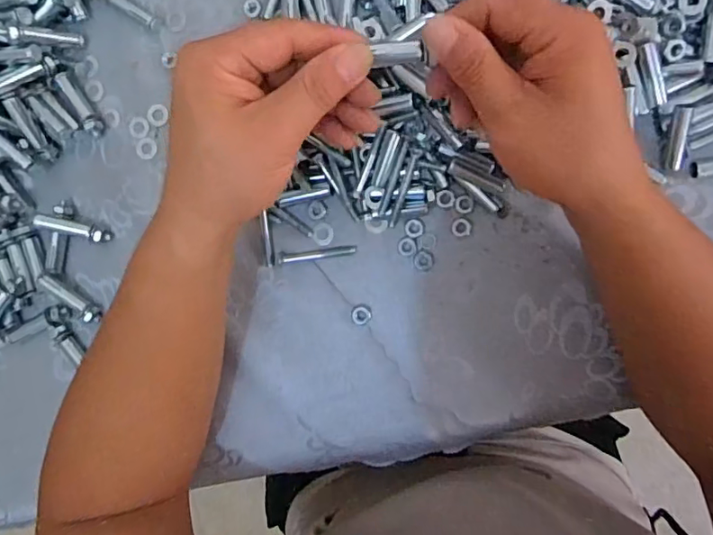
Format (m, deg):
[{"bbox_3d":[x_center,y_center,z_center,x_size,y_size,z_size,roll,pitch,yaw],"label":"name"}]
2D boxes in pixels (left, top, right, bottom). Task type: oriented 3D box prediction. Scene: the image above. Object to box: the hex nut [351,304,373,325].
[{"bbox_3d":[0.004,0.034,0.384,0.014,0.004,0.014,-7,91,7],"label":"hex nut"}]

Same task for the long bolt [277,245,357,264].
[{"bbox_3d":[-0.029,-0.010,0.386,0.058,0.008,0.007,-8,91,7],"label":"long bolt"}]

